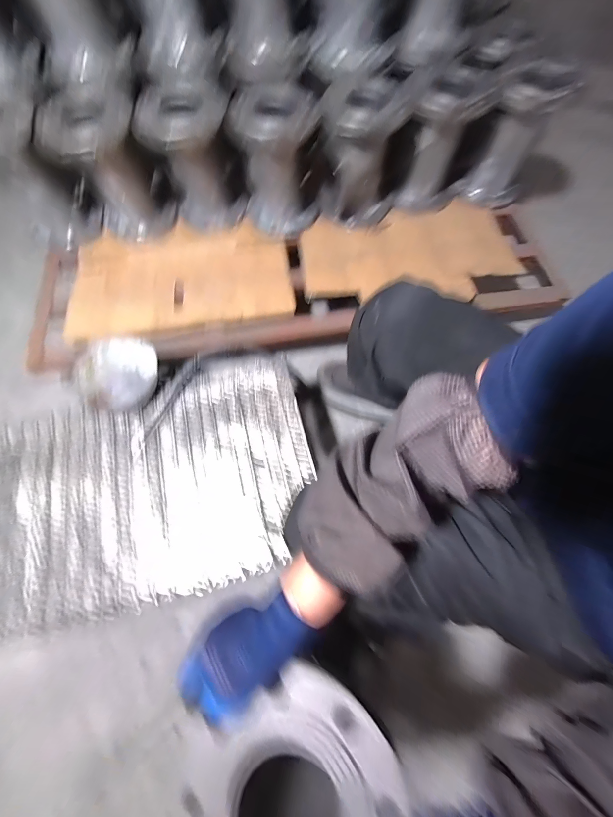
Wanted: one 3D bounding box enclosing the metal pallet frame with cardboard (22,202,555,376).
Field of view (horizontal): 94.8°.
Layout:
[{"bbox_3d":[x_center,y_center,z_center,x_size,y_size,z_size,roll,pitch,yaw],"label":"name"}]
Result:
[{"bbox_3d":[-0.035,-0.391,0.808,1.393,0.093,0.464,-6,69,-3],"label":"metal pallet frame with cardboard"}]

